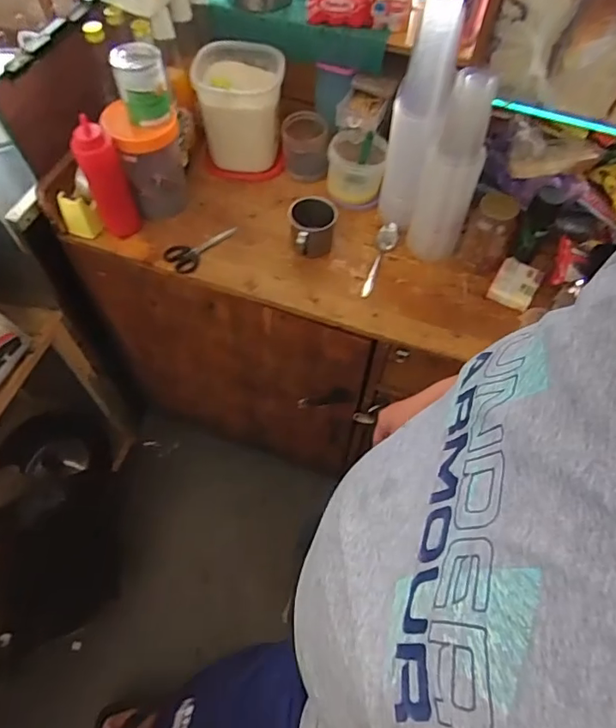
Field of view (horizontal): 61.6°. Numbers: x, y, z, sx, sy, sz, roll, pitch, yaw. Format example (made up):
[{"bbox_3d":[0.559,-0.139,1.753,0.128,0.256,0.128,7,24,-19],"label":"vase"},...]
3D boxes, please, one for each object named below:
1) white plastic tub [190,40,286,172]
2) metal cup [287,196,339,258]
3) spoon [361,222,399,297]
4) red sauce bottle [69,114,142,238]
[{"bbox_3d":[-0.135,-0.502,1.033,0.163,0.196,0.150,0,59,0],"label":"white plastic tub"},{"bbox_3d":[0.010,-0.249,0.950,0.087,0.073,0.099,-5,59,-4],"label":"metal cup"},{"bbox_3d":[0.136,-0.195,0.946,0.039,0.027,0.169,14,60,8],"label":"spoon"},{"bbox_3d":[-0.353,-0.321,0.908,0.049,0.211,0.055,34,64,18],"label":"red sauce bottle"}]

